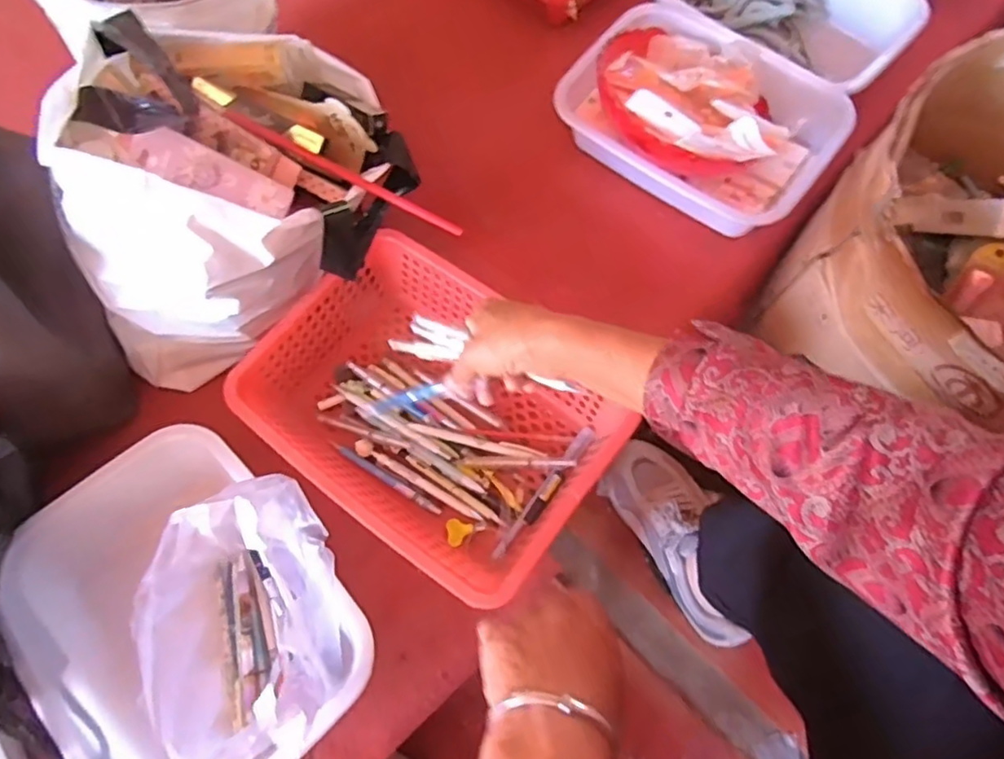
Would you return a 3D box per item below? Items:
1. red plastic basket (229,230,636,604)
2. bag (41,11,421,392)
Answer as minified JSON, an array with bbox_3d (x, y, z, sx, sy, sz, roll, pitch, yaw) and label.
[{"bbox_3d":[-0.066,0.033,0.606,0.320,0.081,0.228,36,72,16],"label":"red plastic basket"},{"bbox_3d":[-0.240,-0.166,0.586,0.311,0.241,0.203,-13,67,-3],"label":"bag"}]

